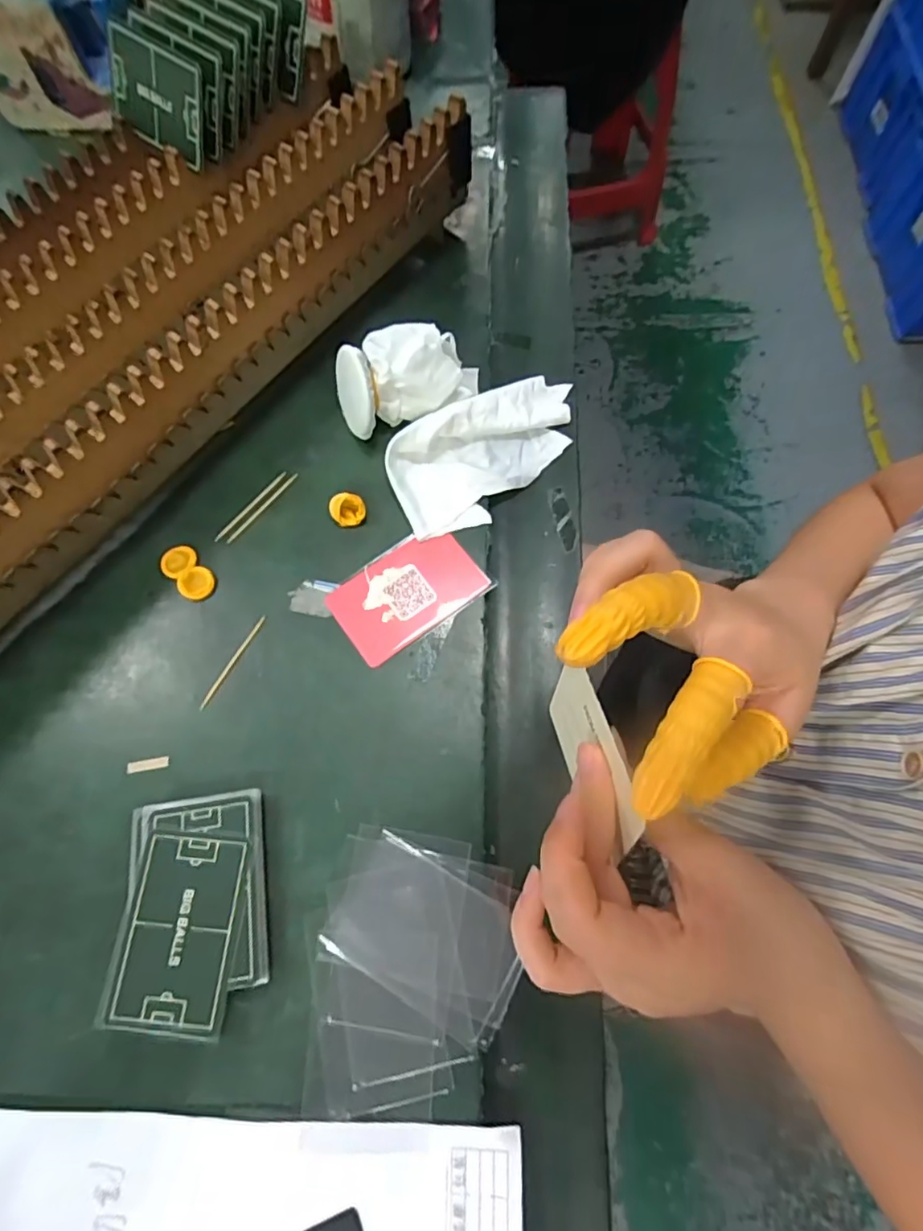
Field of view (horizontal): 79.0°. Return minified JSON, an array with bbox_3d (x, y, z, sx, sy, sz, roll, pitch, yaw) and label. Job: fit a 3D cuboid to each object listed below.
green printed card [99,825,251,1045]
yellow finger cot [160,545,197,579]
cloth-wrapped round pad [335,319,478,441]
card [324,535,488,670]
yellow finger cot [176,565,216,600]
[{"bbox_3d":[-0.135,0.150,0.269,0.057,0.005,0.085,5,71,3],"label":"green printed card"},{"bbox_3d":[-0.173,-0.033,0.342,0.021,0.004,0.021,-1,70,2],"label":"yellow finger cot"},{"bbox_3d":[-0.036,-0.157,0.360,0.094,0.046,0.053,-26,72,-7],"label":"cloth-wrapped round pad"},{"bbox_3d":[-0.033,-0.015,0.335,0.086,0.004,0.055,-37,73,-11],"label":"card"},{"bbox_3d":[-0.160,-0.020,0.337,0.022,0.004,0.020,-1,70,2],"label":"yellow finger cot"}]

